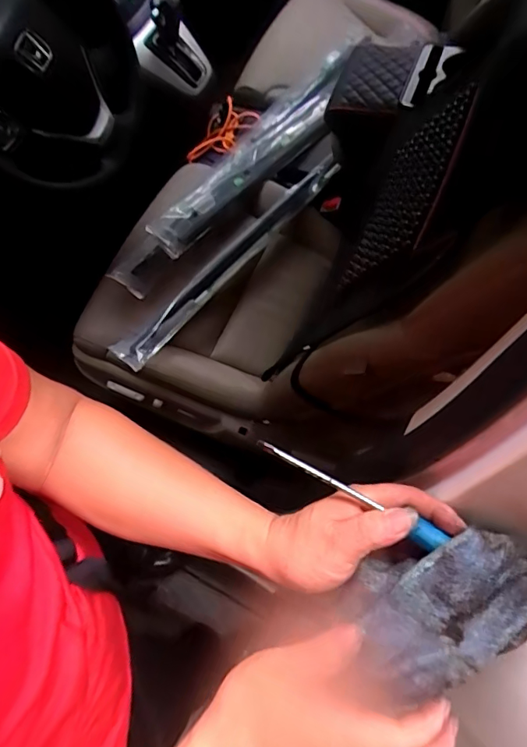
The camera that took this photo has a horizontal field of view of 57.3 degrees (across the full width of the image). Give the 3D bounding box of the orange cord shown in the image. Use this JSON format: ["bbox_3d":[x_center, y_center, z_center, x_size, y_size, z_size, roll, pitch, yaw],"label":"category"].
[{"bbox_3d":[-0.091,-0.552,1.078,0.128,0.059,0.183,15,66,10],"label":"orange cord"}]

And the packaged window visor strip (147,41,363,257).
[{"bbox_3d":[0.016,-0.523,1.035,0.135,0.036,0.748,33,70,17],"label":"packaged window visor strip"}]

